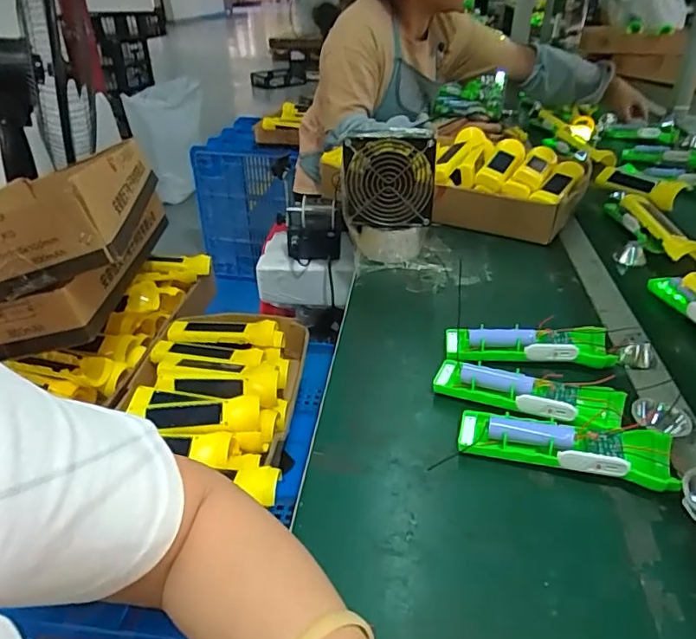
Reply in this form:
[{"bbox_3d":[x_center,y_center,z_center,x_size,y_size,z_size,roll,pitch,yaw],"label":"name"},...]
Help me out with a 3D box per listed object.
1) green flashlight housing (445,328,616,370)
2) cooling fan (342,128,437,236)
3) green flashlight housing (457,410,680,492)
[{"bbox_3d":[0.183,0.029,0.541,0.160,0.032,0.043,4,31,7],"label":"green flashlight housing"},{"bbox_3d":[0.055,-0.185,0.698,0.116,0.121,0.034,4,31,7],"label":"cooling fan"},{"bbox_3d":[0.173,0.103,0.427,0.159,0.033,0.045,10,32,16],"label":"green flashlight housing"}]

